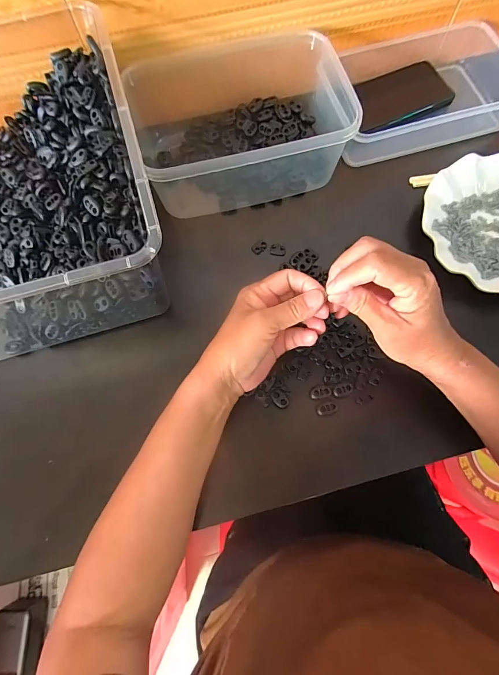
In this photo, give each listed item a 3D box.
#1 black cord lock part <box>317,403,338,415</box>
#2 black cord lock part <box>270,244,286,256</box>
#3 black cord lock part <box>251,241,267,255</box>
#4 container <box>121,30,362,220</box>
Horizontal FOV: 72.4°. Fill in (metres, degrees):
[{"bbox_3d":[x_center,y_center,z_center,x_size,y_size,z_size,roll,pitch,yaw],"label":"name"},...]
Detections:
[{"bbox_3d":[0.079,0.072,0.346,0.020,0.004,0.011,-16,76,-3],"label":"black cord lock part"},{"bbox_3d":[0.034,-0.103,0.403,0.019,0.004,0.013,12,76,4],"label":"black cord lock part"},{"bbox_3d":[0.012,-0.108,0.406,0.014,0.004,0.019,40,80,10],"label":"black cord lock part"},{"bbox_3d":[-0.017,-0.260,0.409,0.259,0.085,0.188,-11,76,-2],"label":"container"}]

